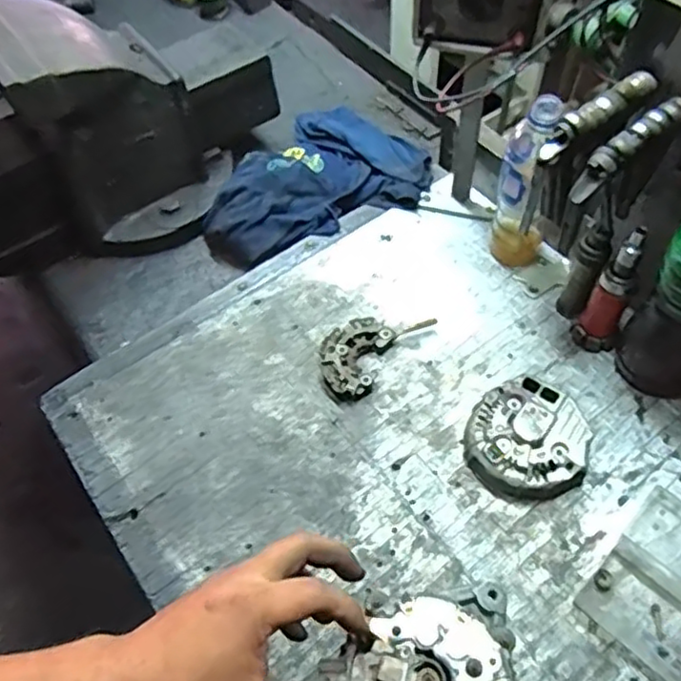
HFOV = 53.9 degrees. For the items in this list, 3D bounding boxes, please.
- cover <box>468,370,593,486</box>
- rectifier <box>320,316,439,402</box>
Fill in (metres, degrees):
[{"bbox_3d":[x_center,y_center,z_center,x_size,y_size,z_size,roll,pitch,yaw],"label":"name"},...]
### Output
[{"bbox_3d":[0.179,0.093,0.648,0.111,0.040,0.112,-16,57,-8],"label":"cover"},{"bbox_3d":[0.028,0.005,0.730,0.077,0.020,0.130,33,64,22],"label":"rectifier"}]

